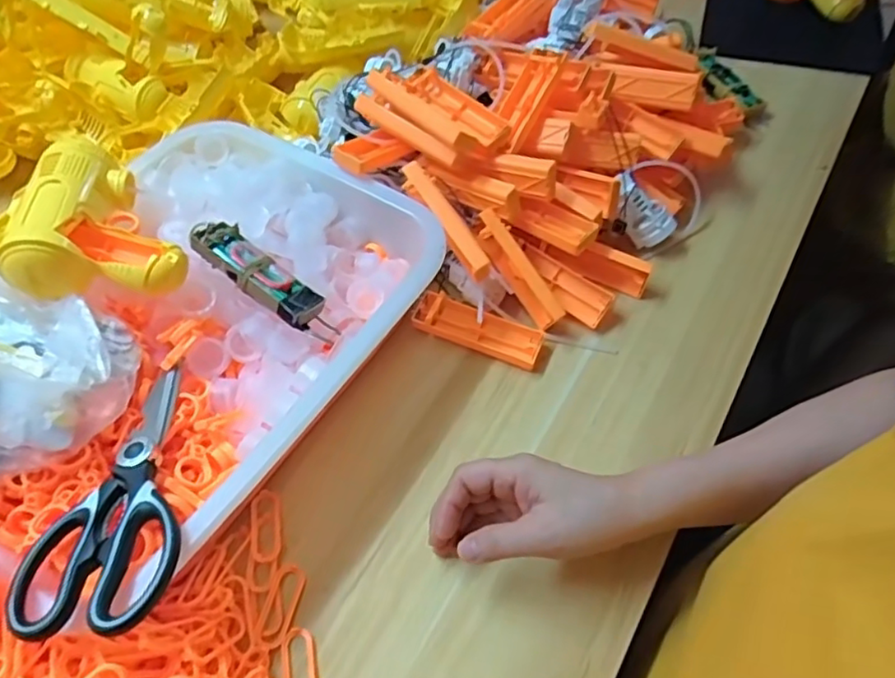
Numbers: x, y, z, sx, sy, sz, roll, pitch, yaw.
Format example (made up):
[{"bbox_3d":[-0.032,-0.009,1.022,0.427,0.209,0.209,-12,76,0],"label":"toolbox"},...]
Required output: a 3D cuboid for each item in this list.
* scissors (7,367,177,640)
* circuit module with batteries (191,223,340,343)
[{"bbox_3d":[-0.196,0.090,0.383,0.079,0.017,0.176,-5,42,0],"label":"scissors"},{"bbox_3d":[-0.139,-0.047,0.467,0.135,0.021,0.034,38,66,9],"label":"circuit module with batteries"}]

